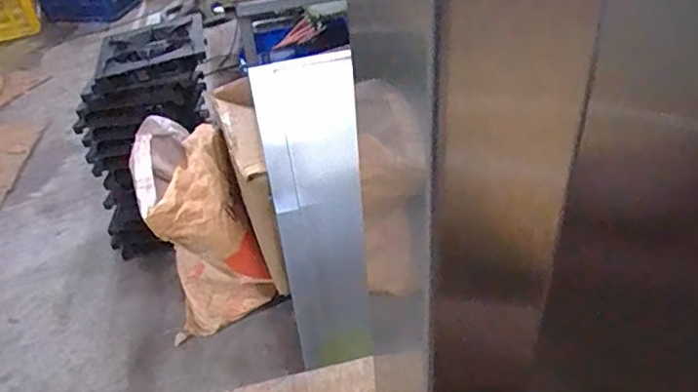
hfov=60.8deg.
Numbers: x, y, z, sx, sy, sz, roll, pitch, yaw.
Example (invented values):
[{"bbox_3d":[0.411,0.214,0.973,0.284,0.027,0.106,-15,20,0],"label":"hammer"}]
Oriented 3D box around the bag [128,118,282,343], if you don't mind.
[{"bbox_3d":[-0.373,0.107,1.546,0.259,0.521,0.353,-15,41,-14],"label":"bag"}]

